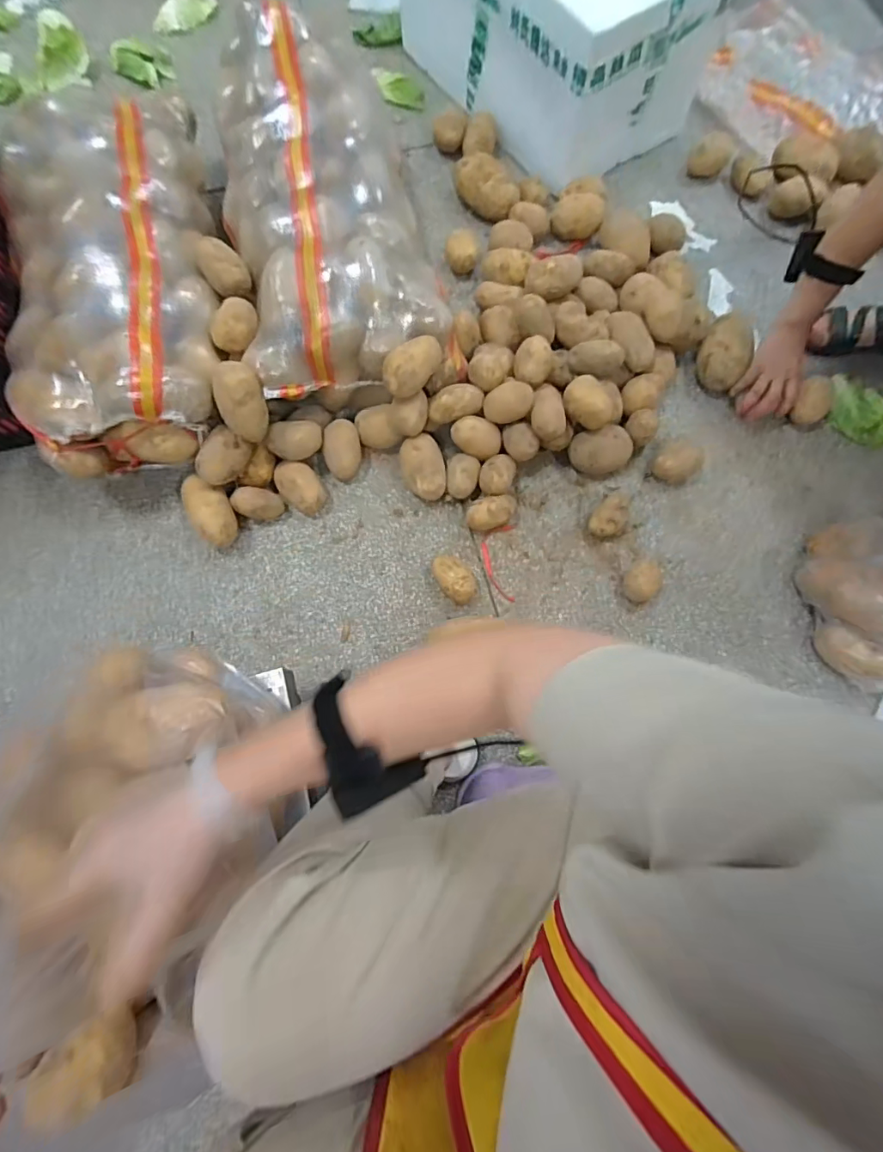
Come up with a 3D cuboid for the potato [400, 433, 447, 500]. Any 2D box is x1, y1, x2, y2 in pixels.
[{"bbox_3d":[-0.028,-0.179,0.834,0.072,0.066,0.103,-19,76,-5],"label":"potato"}]

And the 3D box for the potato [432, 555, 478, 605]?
[{"bbox_3d":[0.021,0.006,0.783,0.051,0.051,0.084,-38,78,-9],"label":"potato"}]

